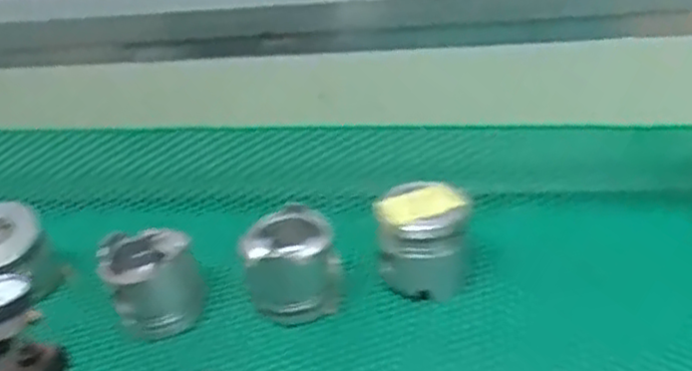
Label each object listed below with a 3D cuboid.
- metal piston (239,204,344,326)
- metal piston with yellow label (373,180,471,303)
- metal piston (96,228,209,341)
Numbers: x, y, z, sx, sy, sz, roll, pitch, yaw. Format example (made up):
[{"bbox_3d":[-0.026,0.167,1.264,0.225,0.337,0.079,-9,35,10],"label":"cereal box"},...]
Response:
[{"bbox_3d":[-0.059,0.088,0.780,0.097,0.093,0.091,-13,30,-10],"label":"metal piston"},{"bbox_3d":[0.080,0.059,0.776,0.100,0.095,0.089,-1,30,12],"label":"metal piston with yellow label"},{"bbox_3d":[-0.203,0.106,0.770,0.099,0.090,0.092,-19,31,-20],"label":"metal piston"}]

